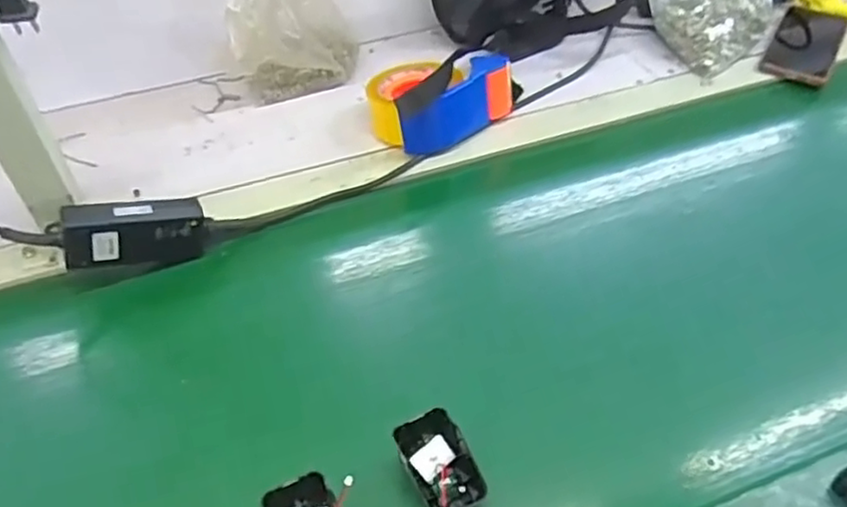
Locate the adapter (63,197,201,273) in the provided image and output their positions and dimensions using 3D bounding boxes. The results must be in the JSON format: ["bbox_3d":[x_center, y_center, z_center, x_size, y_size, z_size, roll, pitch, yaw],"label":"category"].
[{"bbox_3d":[-0.254,-0.019,0.595,0.112,0.048,0.030,-7,43,-28],"label":"adapter"}]

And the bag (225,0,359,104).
[{"bbox_3d":[-0.147,-0.260,0.769,0.145,0.164,0.069,-14,47,-11],"label":"bag"}]

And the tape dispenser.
[{"bbox_3d":[0.016,-0.176,0.743,0.159,0.074,0.108,-29,51,-24],"label":"tape dispenser"}]

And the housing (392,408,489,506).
[{"bbox_3d":[0.013,0.146,0.463,0.044,0.039,0.064,-24,49,-19],"label":"housing"}]

